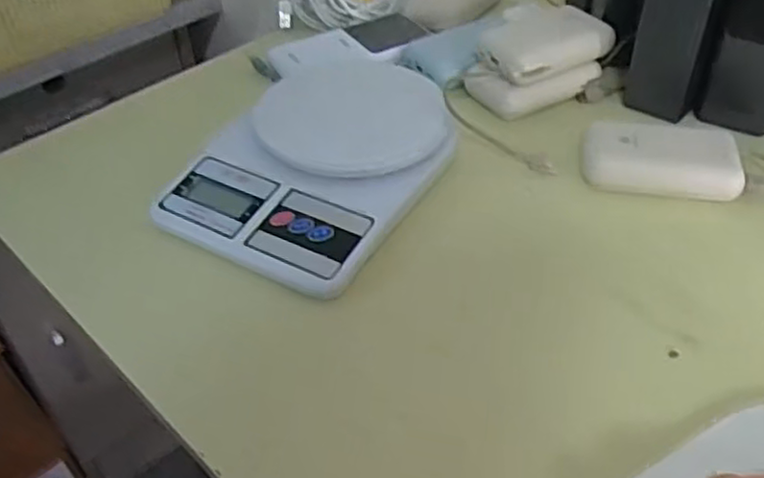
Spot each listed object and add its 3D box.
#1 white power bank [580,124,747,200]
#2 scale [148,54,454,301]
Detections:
[{"bbox_3d":[0.197,-0.057,0.507,0.103,0.030,0.048,7,43,11],"label":"white power bank"},{"bbox_3d":[-0.036,-0.067,0.526,0.162,0.035,0.242,20,47,23],"label":"scale"}]

